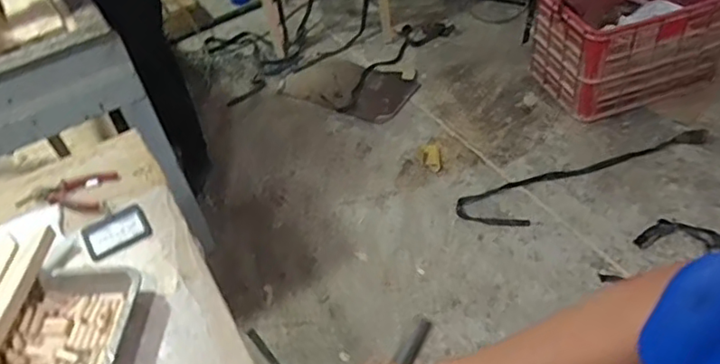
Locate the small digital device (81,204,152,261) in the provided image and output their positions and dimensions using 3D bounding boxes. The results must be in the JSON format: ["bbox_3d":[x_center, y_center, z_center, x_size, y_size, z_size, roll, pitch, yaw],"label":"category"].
[{"bbox_3d":[-0.411,0.081,1.012,0.103,0.010,0.082,-32,49,-21],"label":"small digital device"}]

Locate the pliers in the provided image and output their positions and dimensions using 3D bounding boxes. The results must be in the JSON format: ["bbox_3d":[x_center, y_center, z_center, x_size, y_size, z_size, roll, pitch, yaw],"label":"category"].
[{"bbox_3d":[-0.531,0.021,1.085,0.169,0.021,0.099,-4,45,6],"label":"pliers"}]

